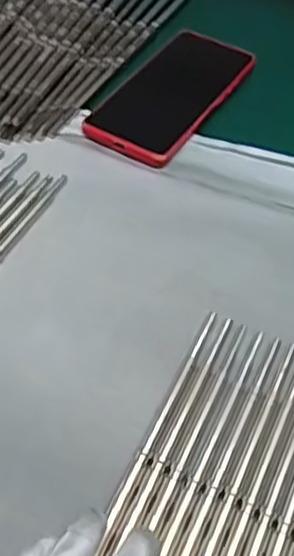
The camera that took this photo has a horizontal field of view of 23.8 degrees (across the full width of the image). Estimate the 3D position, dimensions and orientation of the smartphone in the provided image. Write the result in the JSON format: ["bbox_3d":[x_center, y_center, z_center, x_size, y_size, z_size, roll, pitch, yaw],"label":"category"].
[{"bbox_3d":[0.022,-0.153,0.576,0.079,0.017,0.165,26,54,18],"label":"smartphone"}]

